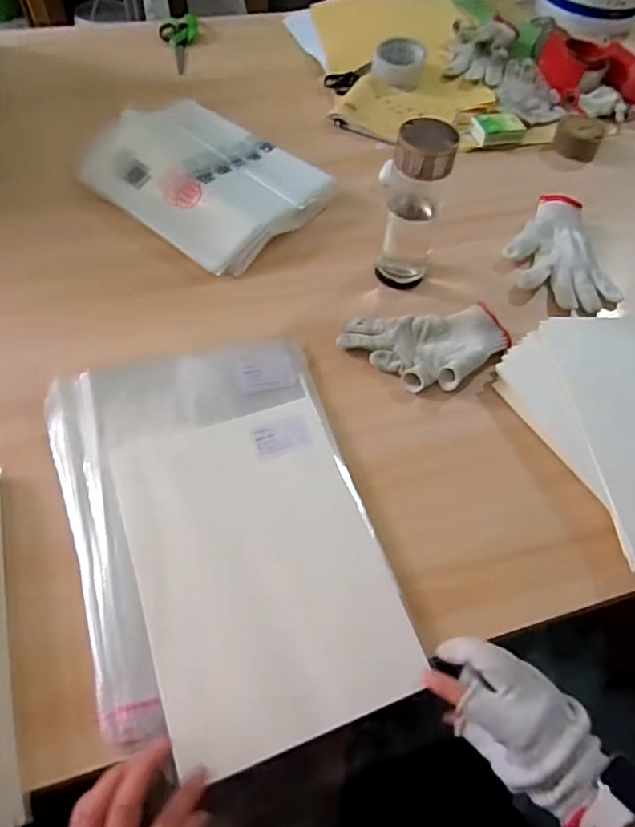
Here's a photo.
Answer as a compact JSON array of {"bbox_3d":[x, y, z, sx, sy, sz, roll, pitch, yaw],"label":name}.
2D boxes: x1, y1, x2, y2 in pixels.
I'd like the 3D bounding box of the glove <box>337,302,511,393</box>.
[{"bbox_3d":[0.123,-0.072,0.629,0.186,0.028,0.097,-1,55,2],"label":"glove"}]

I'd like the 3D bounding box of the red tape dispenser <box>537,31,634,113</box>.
[{"bbox_3d":[0.478,-0.597,0.969,0.169,0.070,0.170,-1,55,2],"label":"red tape dispenser"}]

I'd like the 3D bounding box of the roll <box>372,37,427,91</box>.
[{"bbox_3d":[0.135,-0.579,0.928,0.088,0.045,0.091,2,57,-3],"label":"roll"}]

